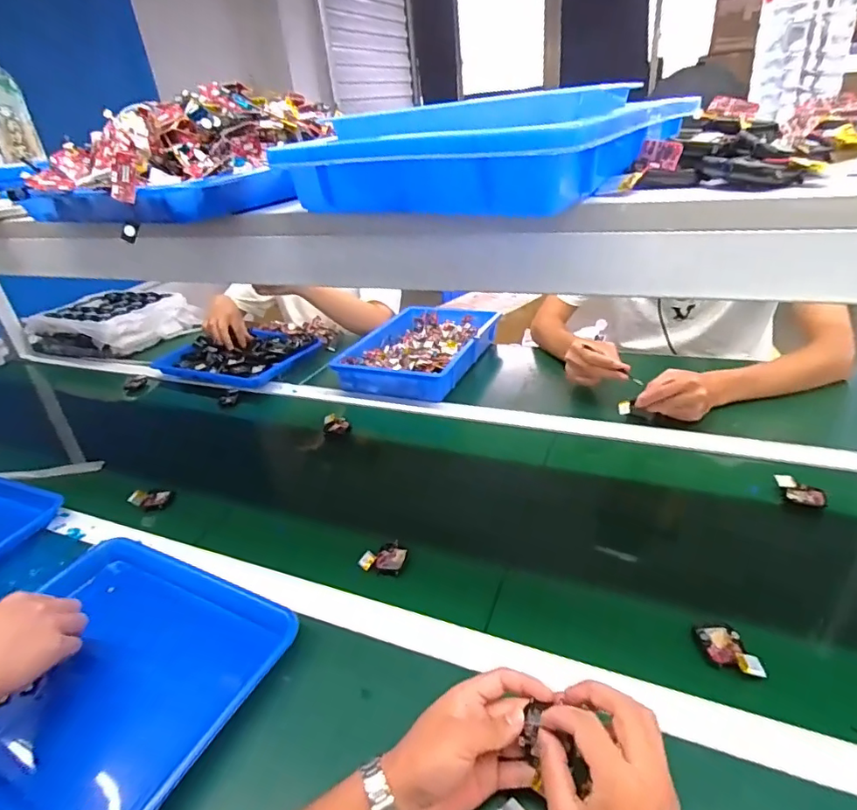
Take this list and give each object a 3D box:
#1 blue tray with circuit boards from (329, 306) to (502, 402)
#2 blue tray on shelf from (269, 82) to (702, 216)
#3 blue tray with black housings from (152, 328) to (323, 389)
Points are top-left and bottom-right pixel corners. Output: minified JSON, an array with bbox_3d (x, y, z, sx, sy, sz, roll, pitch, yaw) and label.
[{"bbox_3d":[-0.008,-0.126,1.095,0.241,0.052,0.373,10,34,27],"label":"blue tray with circuit boards"},{"bbox_3d":[0.025,-0.162,0.334,0.225,0.054,0.135,12,35,30],"label":"blue tray on shelf"},{"bbox_3d":[-0.442,-0.116,1.199,0.340,0.041,0.226,8,33,24],"label":"blue tray with black housings"}]

